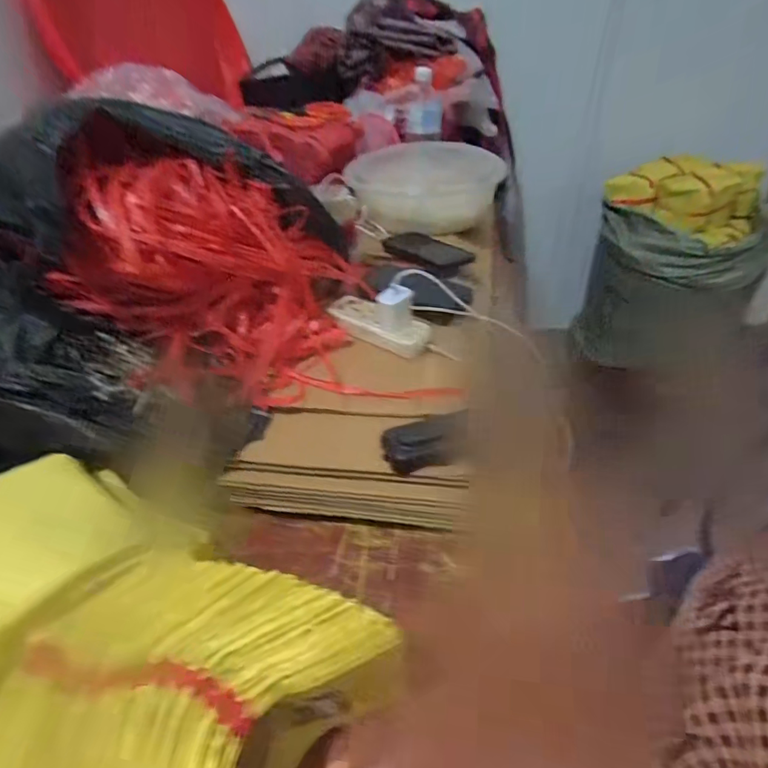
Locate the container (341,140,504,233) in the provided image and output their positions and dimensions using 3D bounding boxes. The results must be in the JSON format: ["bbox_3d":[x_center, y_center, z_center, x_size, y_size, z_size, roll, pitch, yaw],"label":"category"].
[{"bbox_3d":[0.079,-0.369,0.897,0.265,0.088,0.243,0,40,5],"label":"container"}]

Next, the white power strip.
[{"bbox_3d":[-0.009,-0.077,0.612,0.148,0.026,0.058,21,46,26],"label":"white power strip"}]

